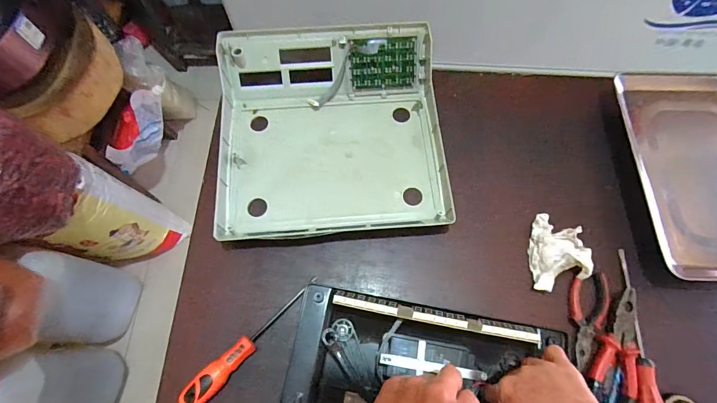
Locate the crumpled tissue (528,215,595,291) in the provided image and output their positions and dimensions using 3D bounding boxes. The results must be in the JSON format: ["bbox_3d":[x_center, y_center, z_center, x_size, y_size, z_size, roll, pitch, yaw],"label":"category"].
[{"bbox_3d":[0.292,0.079,0.524,0.082,0.030,0.105,12,70,3],"label":"crumpled tissue"}]

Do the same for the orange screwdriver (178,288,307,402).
[{"bbox_3d":[-0.146,0.190,0.483,0.032,0.026,0.192,43,75,13],"label":"orange screwdriver"}]

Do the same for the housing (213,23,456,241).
[{"bbox_3d":[-0.045,-0.116,0.580,0.338,0.072,0.334,-4,70,-2],"label":"housing"}]

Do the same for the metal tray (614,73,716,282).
[{"bbox_3d":[0.533,-0.051,0.550,0.242,0.035,0.331,0,70,-1],"label":"metal tray"}]

